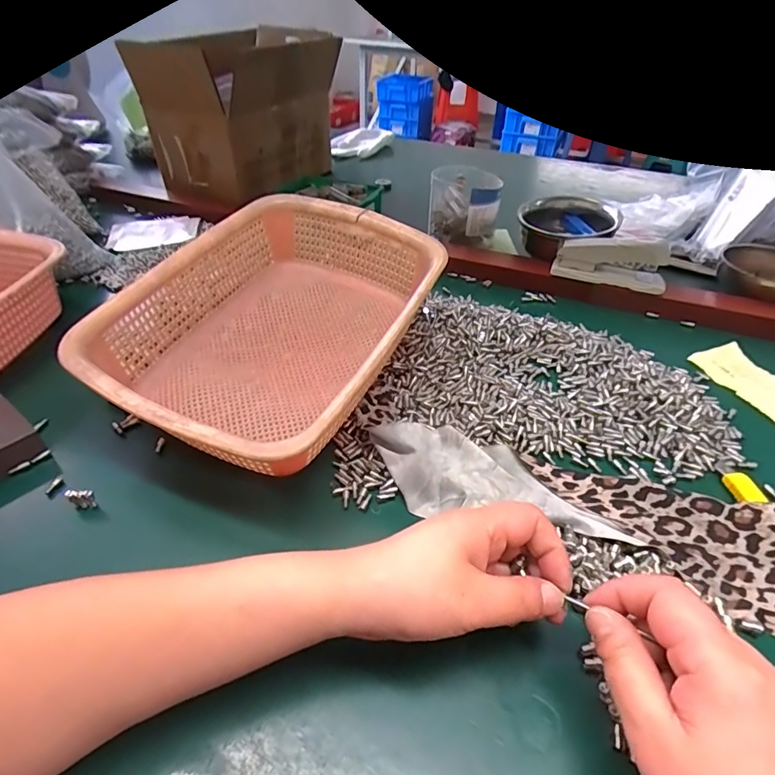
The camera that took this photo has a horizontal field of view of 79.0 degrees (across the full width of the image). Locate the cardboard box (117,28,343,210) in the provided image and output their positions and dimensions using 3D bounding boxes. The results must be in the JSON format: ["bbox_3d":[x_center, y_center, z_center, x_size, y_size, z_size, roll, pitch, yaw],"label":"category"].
[{"bbox_3d":[-0.208,-0.448,0.758,0.194,0.176,0.299,20,44,20],"label":"cardboard box"}]

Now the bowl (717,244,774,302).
[{"bbox_3d":[0.459,-0.137,0.565,0.102,0.034,0.102,1,41,-1],"label":"bowl"}]

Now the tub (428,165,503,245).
[{"bbox_3d":[0.110,-0.261,0.676,0.098,0.081,0.094,6,41,5],"label":"tub"}]

